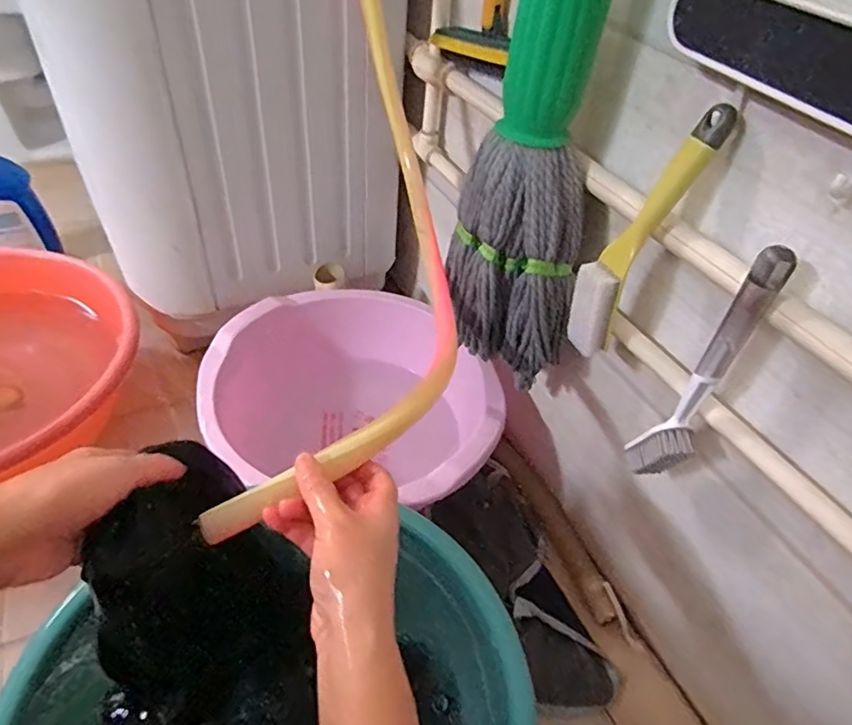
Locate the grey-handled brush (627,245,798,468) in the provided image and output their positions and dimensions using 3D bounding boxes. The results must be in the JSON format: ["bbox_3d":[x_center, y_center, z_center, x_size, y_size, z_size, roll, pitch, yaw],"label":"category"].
[{"bbox_3d":[0.219,0.015,0.452,0.047,0.226,0.044,36,52,26],"label":"grey-handled brush"}]

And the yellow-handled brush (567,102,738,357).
[{"bbox_3d":[0.178,-0.100,0.480,0.073,0.218,0.034,-17,49,-21],"label":"yellow-handled brush"}]

